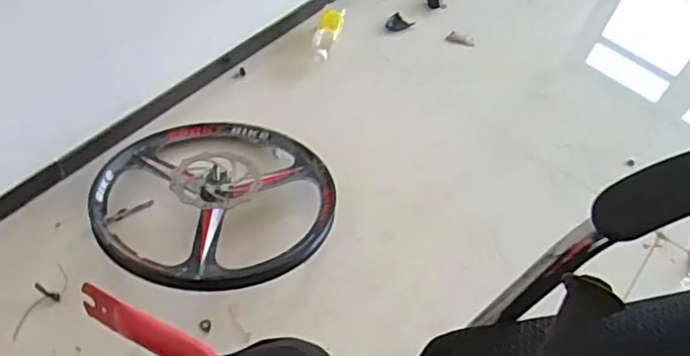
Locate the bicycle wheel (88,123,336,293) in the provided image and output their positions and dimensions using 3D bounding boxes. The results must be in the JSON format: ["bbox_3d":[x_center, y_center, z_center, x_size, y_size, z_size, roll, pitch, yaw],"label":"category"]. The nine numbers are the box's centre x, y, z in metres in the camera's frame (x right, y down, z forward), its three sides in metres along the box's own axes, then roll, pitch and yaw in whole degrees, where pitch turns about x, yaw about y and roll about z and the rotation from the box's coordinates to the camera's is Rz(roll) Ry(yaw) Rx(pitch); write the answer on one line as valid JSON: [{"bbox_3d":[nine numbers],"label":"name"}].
[{"bbox_3d":[-0.221,0.040,1.081,0.398,0.111,0.405,5,54,-7],"label":"bicycle wheel"}]

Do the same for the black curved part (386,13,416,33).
[{"bbox_3d":[0.131,-0.384,1.533,0.081,0.025,0.048,-30,65,-27],"label":"black curved part"}]

